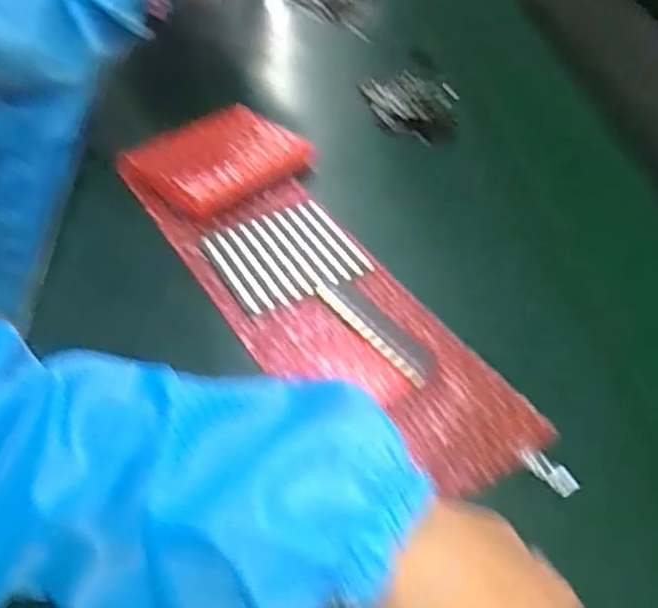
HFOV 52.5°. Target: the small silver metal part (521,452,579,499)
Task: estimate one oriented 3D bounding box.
[{"bbox_3d":[0.118,0.089,0.357,0.011,0.006,0.031,-25,52,-27],"label":"small silver metal part"}]

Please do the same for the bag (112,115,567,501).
[{"bbox_3d":[-0.013,-0.030,0.467,0.138,0.031,0.383,-22,51,-26],"label":"bag"}]

